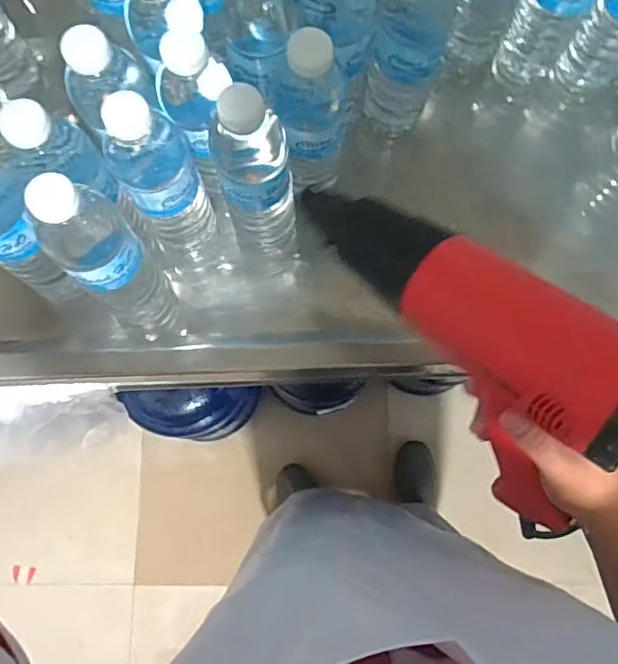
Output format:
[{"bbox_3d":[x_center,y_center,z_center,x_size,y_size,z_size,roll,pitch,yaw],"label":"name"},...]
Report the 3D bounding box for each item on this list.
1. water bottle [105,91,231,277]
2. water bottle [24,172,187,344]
[{"bbox_3d":[-0.116,-0.114,0.472,0.061,0.220,0.066,-29,79,-7],"label":"water bottle"},{"bbox_3d":[-0.156,-0.047,0.460,0.063,0.231,0.066,0,77,-1],"label":"water bottle"}]

